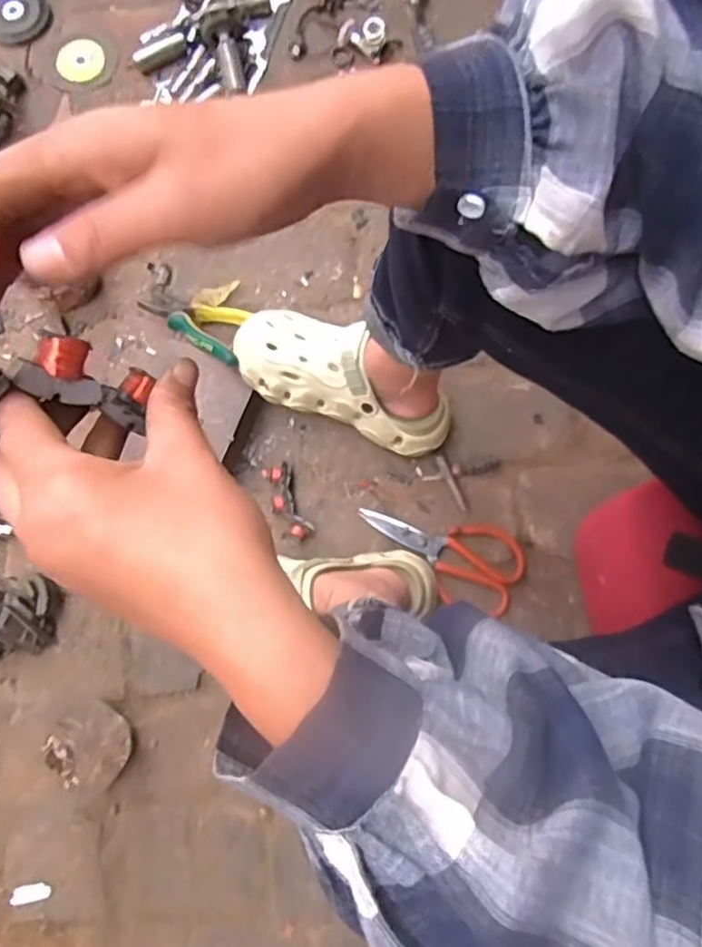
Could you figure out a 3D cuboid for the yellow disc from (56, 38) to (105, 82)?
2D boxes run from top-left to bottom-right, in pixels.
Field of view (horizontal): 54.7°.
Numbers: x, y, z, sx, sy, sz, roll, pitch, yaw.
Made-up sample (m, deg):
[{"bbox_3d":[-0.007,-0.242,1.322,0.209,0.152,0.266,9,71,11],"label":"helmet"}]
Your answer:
[{"bbox_3d":[-0.361,-0.550,0.903,0.059,0.005,0.057,0,96,-3],"label":"yellow disc"}]

